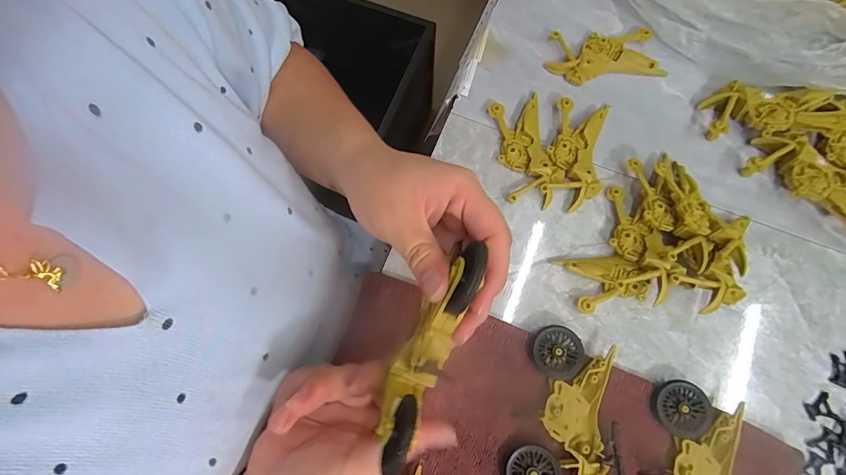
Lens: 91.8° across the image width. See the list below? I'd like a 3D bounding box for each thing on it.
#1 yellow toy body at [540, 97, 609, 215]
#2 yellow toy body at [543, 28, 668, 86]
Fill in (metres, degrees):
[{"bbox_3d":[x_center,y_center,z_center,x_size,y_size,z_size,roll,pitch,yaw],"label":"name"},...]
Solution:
[{"bbox_3d":[0.131,-0.073,0.350,0.046,0.014,0.094,15,76,3],"label":"yellow toy body"},{"bbox_3d":[0.165,-0.166,0.375,0.100,0.013,0.050,-3,76,-1],"label":"yellow toy body"}]

